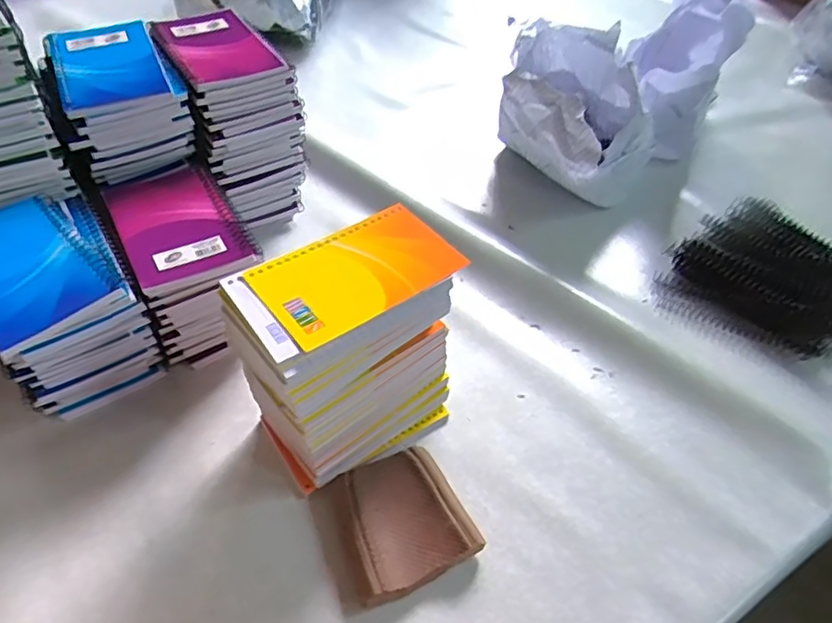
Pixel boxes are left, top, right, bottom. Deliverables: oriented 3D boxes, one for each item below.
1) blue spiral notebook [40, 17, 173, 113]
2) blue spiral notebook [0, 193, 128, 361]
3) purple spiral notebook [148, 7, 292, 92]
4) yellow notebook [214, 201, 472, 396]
[{"bbox_3d":[-0.260,-0.209,0.492,0.083,0.015,0.126,-21,52,-20],"label":"blue spiral notebook"},{"bbox_3d":[-0.272,-0.031,0.407,0.124,0.011,0.083,40,58,23],"label":"blue spiral notebook"},{"bbox_3d":[-0.183,-0.241,0.532,0.085,0.010,0.133,-27,54,-24],"label":"purple spiral notebook"},{"bbox_3d":[-0.044,-0.020,0.385,0.147,0.015,0.084,-30,57,-26],"label":"yellow notebook"}]

